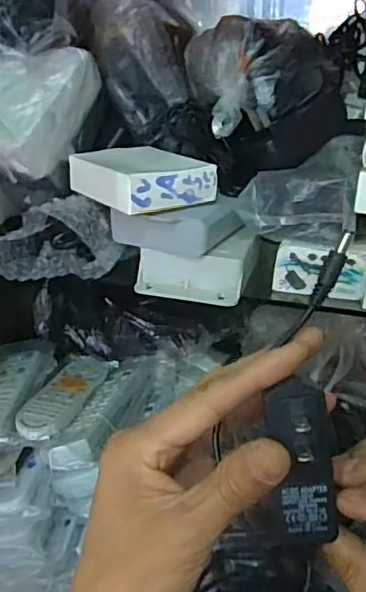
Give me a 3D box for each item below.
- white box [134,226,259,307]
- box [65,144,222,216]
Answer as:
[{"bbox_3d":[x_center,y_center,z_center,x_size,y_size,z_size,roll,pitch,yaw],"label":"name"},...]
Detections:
[{"bbox_3d":[0.012,-0.025,0.465,0.087,0.040,0.067,6,25,11],"label":"white box"},{"bbox_3d":[-0.034,-0.094,0.456,0.079,0.030,0.097,-15,29,-31],"label":"box"}]

